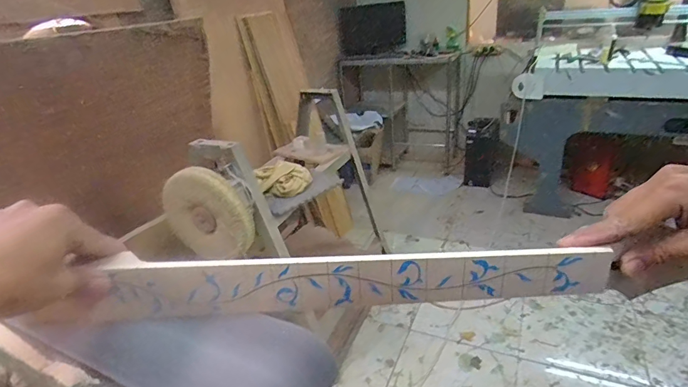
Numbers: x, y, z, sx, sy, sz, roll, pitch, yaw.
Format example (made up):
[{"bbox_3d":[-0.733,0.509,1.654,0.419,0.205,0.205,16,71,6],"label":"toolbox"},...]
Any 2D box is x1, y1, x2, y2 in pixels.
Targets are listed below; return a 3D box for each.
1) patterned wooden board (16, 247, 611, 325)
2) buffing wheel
[{"bbox_3d":[-0.018,0.074,0.352,0.459,0.055,0.009,-4,26,3],"label":"patterned wooden board"},{"bbox_3d":[-0.358,0.060,1.080,0.252,0.259,0.047,-28,14,35],"label":"buffing wheel"}]

